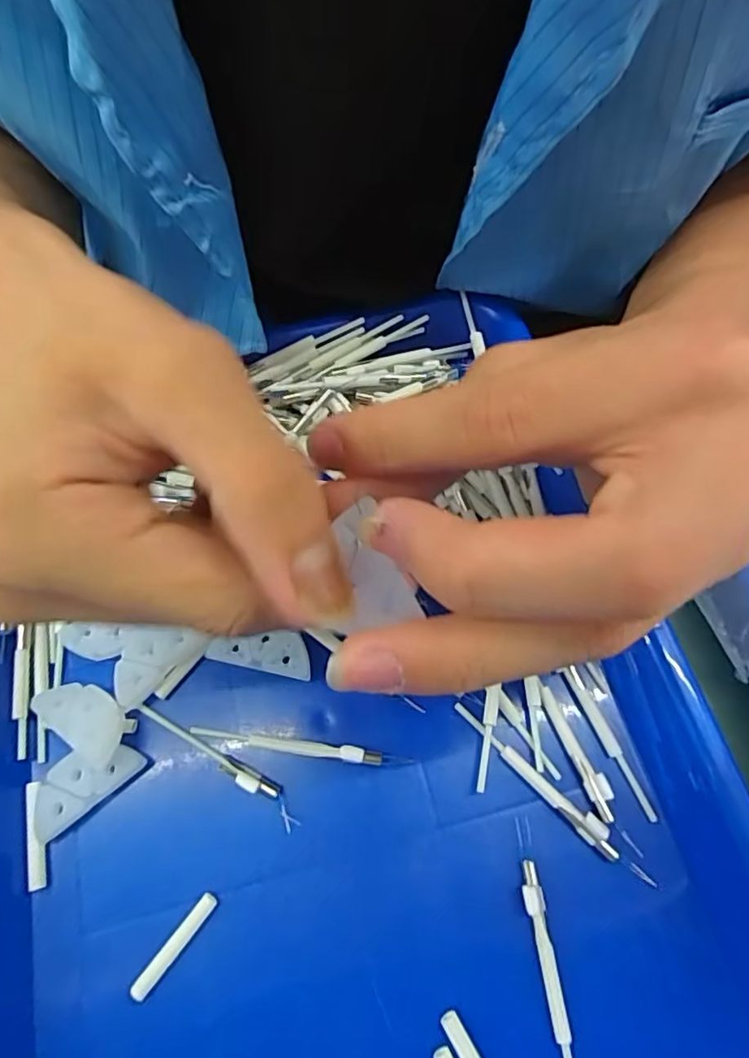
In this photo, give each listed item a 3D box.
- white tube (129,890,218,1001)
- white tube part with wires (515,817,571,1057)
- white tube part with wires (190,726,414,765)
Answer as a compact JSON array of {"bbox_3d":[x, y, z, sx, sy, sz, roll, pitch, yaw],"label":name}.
[{"bbox_3d":[-0.064,0.133,0.189,0.006,0.004,0.034,36,72,15],"label":"white tube"},{"bbox_3d":[0.054,0.136,0.184,0.006,0.004,0.080,-8,67,-2],"label":"white tube part with wires"},{"bbox_3d":[-0.027,0.077,0.210,0.078,0.004,0.005,7,67,4],"label":"white tube part with wires"}]

